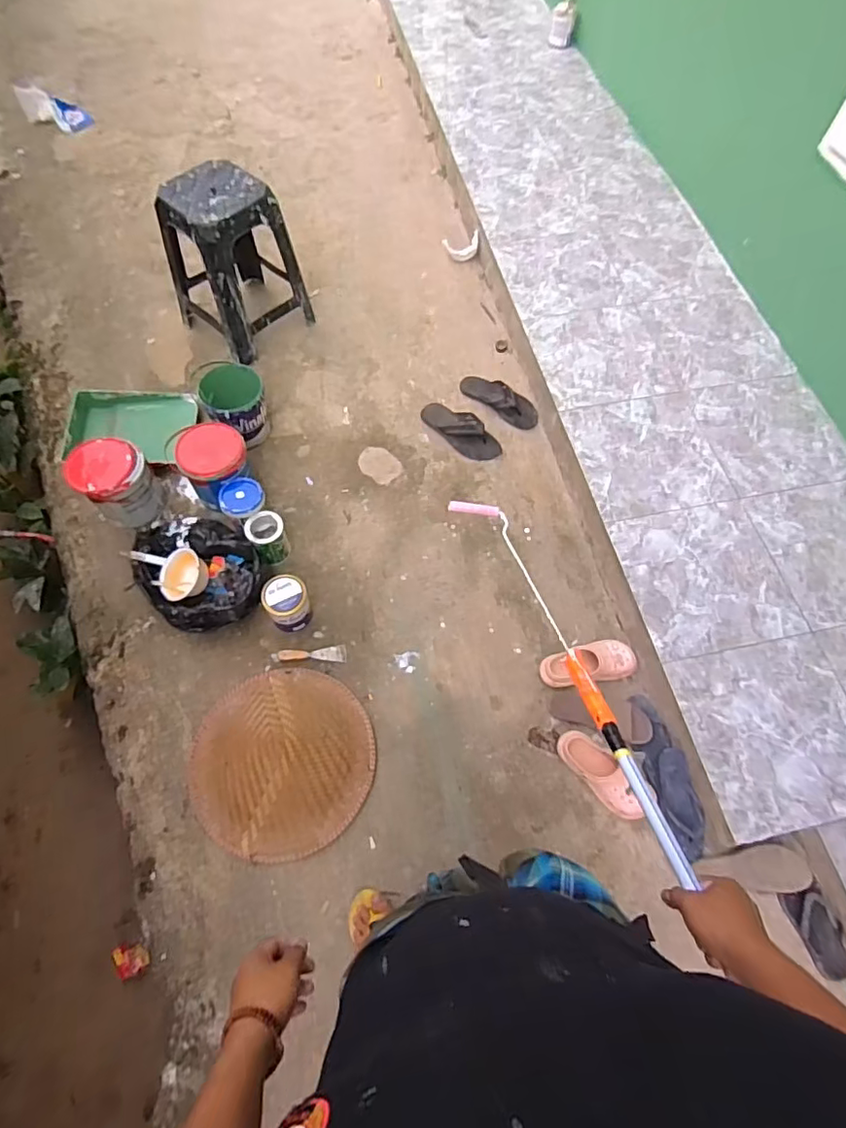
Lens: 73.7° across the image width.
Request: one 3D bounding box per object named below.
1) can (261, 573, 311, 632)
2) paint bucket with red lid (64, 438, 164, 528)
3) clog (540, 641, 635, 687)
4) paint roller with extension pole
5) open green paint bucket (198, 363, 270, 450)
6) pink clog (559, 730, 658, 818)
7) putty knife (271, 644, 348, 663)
[{"bbox_3d":[-0.344,0.106,1.467,0.106,0.136,0.111,1,63,-1],"label":"can"},{"bbox_3d":[-0.862,-0.231,1.587,0.208,0.170,0.177,36,68,16],"label":"paint bucket with red lid"},{"bbox_3d":[0.423,0.252,1.433,0.240,0.094,0.094,-6,64,-5],"label":"clog"},{"bbox_3d":[0.196,0.113,0.927,0.093,0.047,0.787,-14,39,-4],"label":"paint roller with extension pole"},{"bbox_3d":[-0.559,-0.467,1.716,0.176,0.204,0.187,1,63,-1],"label":"open green paint bucket"},{"bbox_3d":[0.418,0.488,1.317,0.229,0.082,0.086,41,69,17],"label":"pink clog"},{"bbox_3d":[-0.294,0.239,1.468,0.185,0.023,0.045,-7,64,-5],"label":"putty knife"}]

